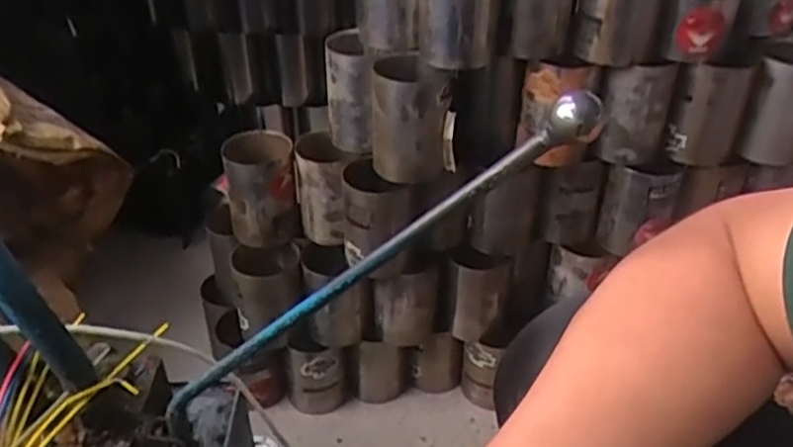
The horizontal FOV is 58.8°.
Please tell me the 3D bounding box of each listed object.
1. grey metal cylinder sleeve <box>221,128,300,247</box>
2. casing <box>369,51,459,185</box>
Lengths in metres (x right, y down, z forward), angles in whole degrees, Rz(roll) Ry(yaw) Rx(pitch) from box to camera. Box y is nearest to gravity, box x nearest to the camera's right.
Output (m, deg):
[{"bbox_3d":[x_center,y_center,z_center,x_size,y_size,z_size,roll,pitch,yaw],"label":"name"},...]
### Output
[{"bbox_3d":[-0.183,-0.048,0.962,0.092,0.136,0.086,-7,37,-9],"label":"grey metal cylinder sleeve"},{"bbox_3d":[0.020,-0.130,0.855,0.100,0.126,0.098,-4,36,-5],"label":"casing"}]

